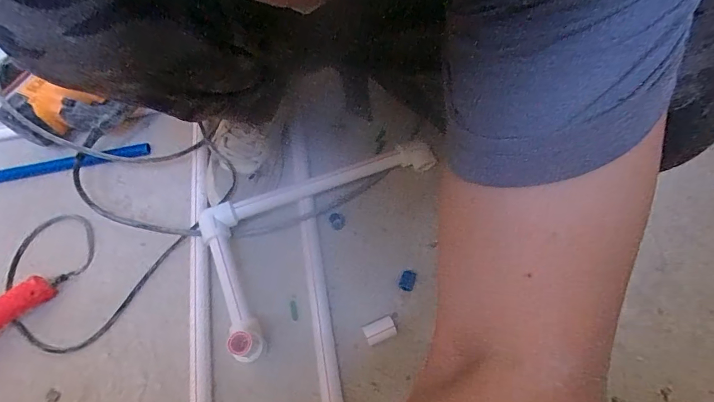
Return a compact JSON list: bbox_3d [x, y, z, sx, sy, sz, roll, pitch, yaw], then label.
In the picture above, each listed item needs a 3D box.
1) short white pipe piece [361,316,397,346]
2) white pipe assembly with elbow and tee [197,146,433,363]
[{"bbox_3d":[0.029,0.168,0.508,0.039,0.017,0.025,-19,63,-7],"label":"short white pipe piece"},{"bbox_3d":[-0.070,0.009,0.573,0.199,0.054,0.406,39,71,20],"label":"white pipe assembly with elbow and tee"}]

